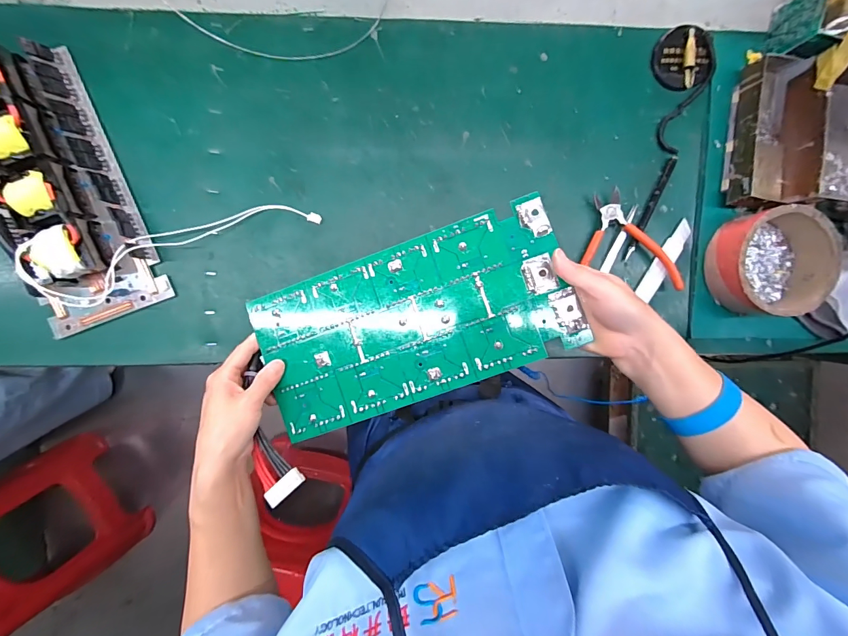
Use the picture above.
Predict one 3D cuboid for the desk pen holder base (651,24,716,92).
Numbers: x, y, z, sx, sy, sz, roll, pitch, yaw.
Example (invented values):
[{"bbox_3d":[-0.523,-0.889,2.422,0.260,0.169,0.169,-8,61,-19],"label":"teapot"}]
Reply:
[{"bbox_3d":[0.307,-0.304,0.443,0.060,0.017,0.071,-42,95,1],"label":"desk pen holder base"}]

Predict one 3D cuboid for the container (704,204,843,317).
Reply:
[{"bbox_3d":[0.410,-0.065,0.447,0.122,0.052,0.121,0,94,-3],"label":"container"}]

